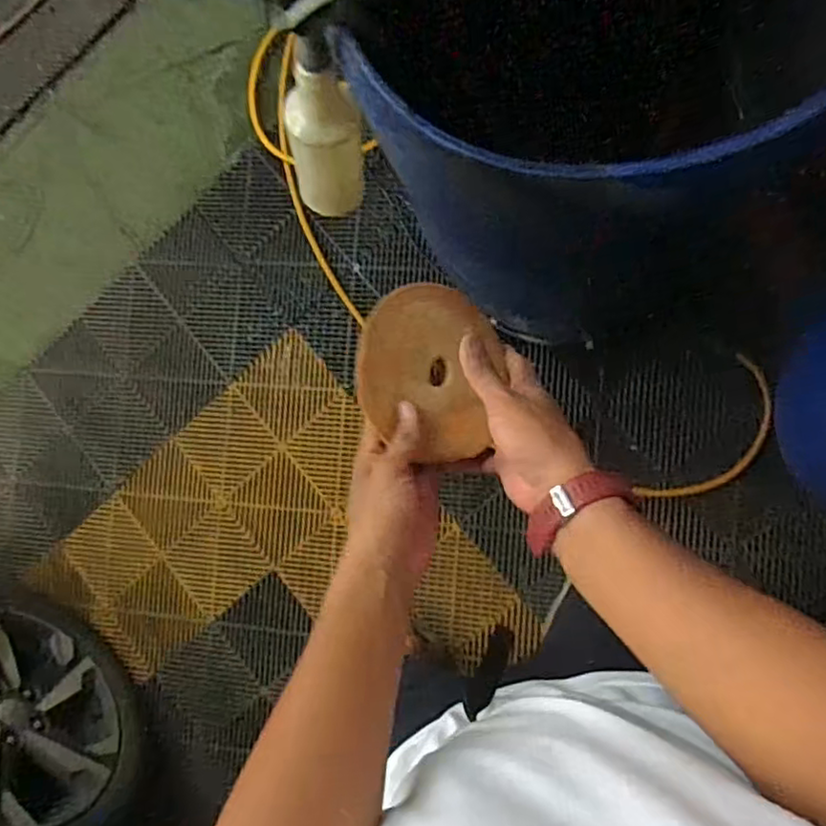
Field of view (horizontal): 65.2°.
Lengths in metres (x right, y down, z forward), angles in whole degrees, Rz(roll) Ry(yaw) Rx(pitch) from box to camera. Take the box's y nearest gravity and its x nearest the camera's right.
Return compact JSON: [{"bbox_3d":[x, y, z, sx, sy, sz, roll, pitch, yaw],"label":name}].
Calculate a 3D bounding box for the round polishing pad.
[{"bbox_3d":[0.013,-0.034,0.527,0.119,0.013,0.141,15,79,-22],"label":"round polishing pad"}]

